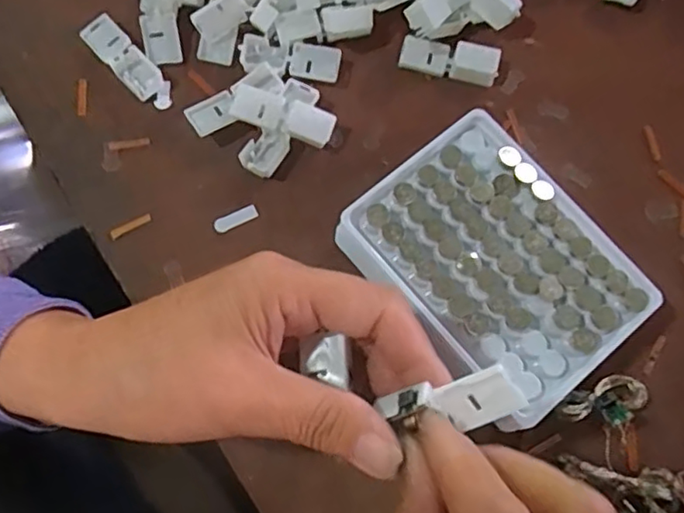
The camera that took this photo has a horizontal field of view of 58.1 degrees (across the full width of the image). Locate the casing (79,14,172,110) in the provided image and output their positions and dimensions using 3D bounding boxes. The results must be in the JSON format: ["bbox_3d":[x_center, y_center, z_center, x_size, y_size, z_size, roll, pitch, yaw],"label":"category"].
[{"bbox_3d":[-0.122,-0.111,0.351,0.020,0.008,0.066,-44,79,-9],"label":"casing"}]

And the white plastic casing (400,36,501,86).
[{"bbox_3d":[0.062,-0.114,0.354,0.055,0.010,0.020,11,76,4],"label":"white plastic casing"}]

